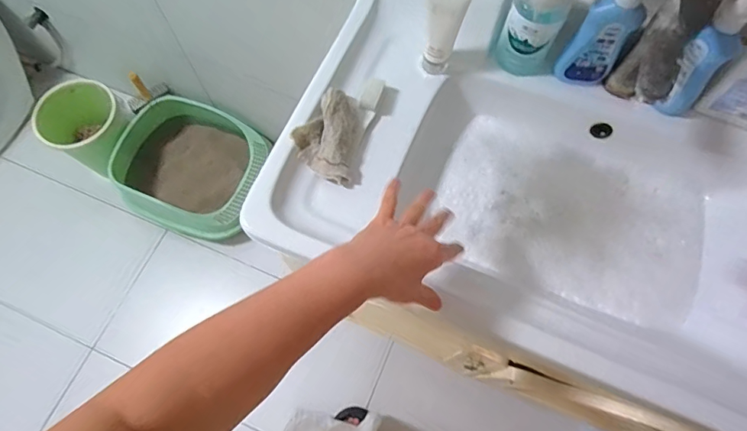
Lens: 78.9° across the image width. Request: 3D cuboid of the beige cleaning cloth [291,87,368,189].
[{"bbox_3d":[-0.059,-0.112,0.604,0.082,0.043,0.126,11,69,4],"label":"beige cleaning cloth"}]

